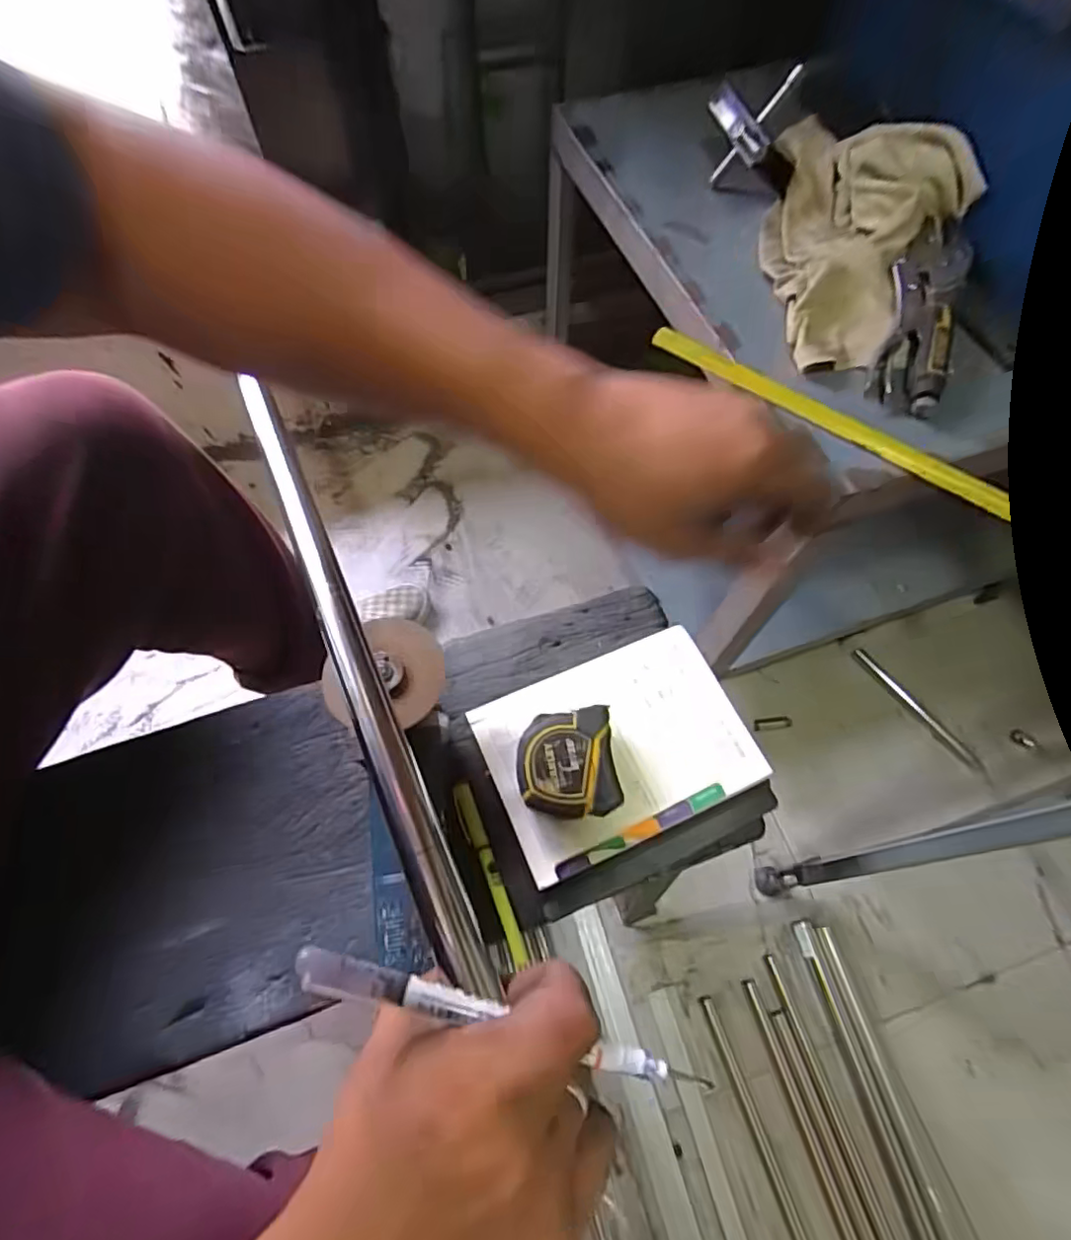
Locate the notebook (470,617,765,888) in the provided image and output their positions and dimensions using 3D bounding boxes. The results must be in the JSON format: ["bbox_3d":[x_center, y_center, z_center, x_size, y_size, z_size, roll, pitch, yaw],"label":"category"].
[{"bbox_3d":[0.066,0.102,0.484,0.207,0.014,0.148,-22,67,-9],"label":"notebook"}]

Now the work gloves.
[{"bbox_3d":[0.273,-0.356,0.518,0.178,0.076,0.305,25,68,12],"label":"work gloves"}]

